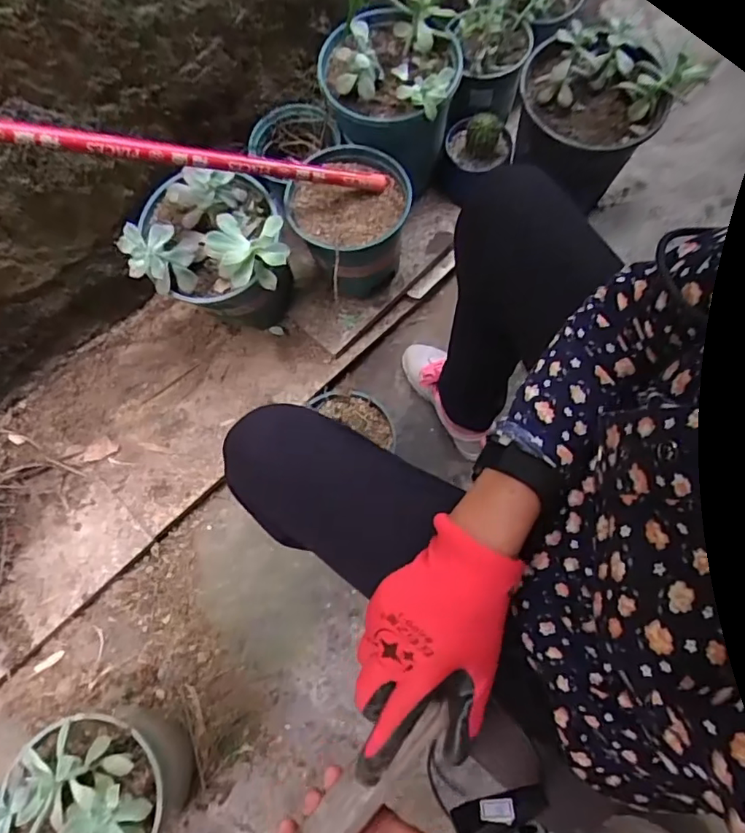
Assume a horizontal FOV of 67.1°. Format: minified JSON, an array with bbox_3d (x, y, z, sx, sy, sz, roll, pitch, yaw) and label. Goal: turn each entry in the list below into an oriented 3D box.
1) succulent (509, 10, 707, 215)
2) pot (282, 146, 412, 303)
[{"bbox_3d":[0.334,-0.459,0.872,0.211,0.211,0.186,-43,78,-11],"label":"succulent"},{"bbox_3d":[-0.033,-0.290,0.865,0.170,0.184,0.142,-14,72,-4],"label":"pot"}]

